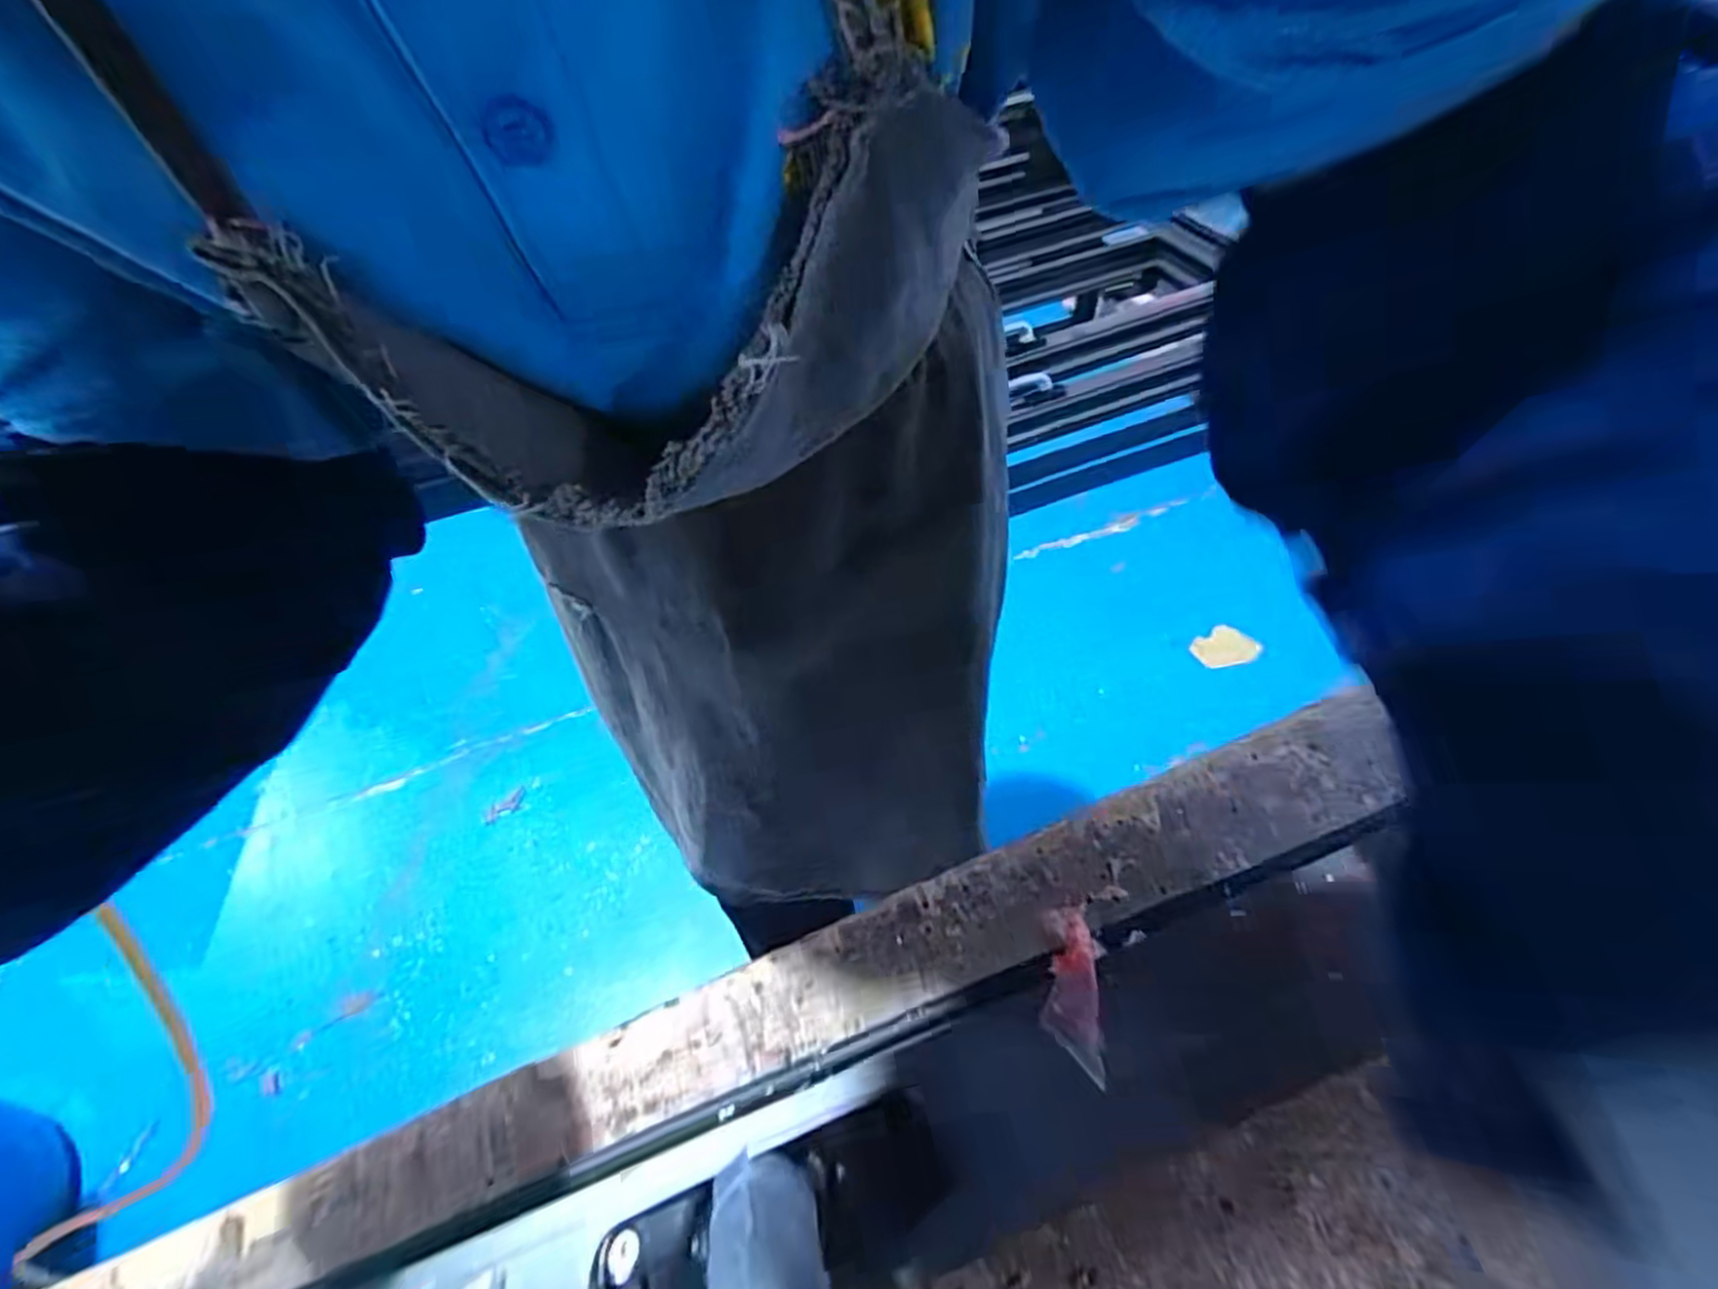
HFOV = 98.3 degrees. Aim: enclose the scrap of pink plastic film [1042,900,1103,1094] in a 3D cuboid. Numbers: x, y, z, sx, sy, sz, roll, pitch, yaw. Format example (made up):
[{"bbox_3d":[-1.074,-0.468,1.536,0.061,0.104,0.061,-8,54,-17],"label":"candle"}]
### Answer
[{"bbox_3d":[0.063,0.101,0.221,0.016,0.012,0.052,5,44,13],"label":"scrap of pink plastic film"}]

